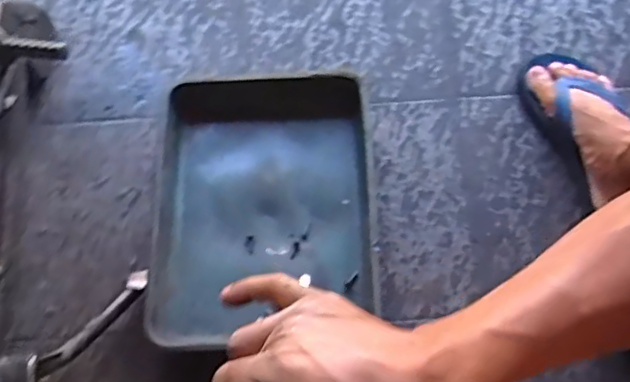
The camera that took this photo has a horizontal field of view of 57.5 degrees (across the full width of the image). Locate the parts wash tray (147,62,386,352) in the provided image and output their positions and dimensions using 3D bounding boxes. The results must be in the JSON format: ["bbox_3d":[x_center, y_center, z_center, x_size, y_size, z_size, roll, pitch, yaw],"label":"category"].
[{"bbox_3d":[-0.064,0.018,0.726,0.277,0.053,0.339,-4,70,1],"label":"parts wash tray"}]

